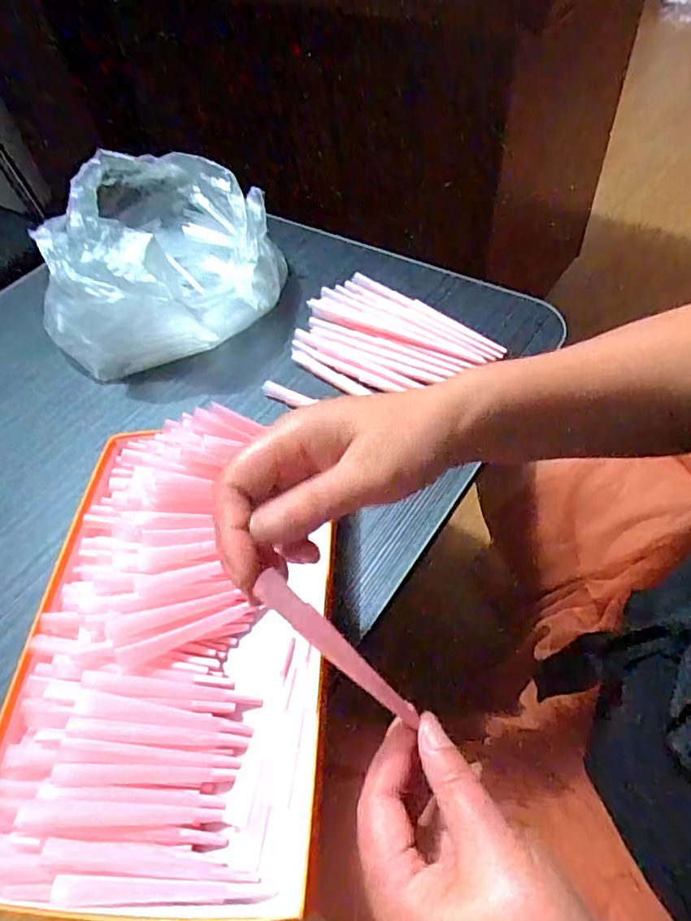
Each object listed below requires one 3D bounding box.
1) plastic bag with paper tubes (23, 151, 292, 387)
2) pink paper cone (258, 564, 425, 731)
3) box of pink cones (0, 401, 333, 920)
[{"bbox_3d":[-0.186,-0.219,0.564,0.225,0.118,0.247,-3,54,5],"label":"plastic bag with paper tubes"},{"bbox_3d":[0.000,0.087,0.246,0.007,0.110,0.012,-5,42,51],"label":"pink paper cone"},{"bbox_3d":[-0.107,0.106,0.363,0.187,0.060,0.303,-2,55,6],"label":"box of pink cones"}]

